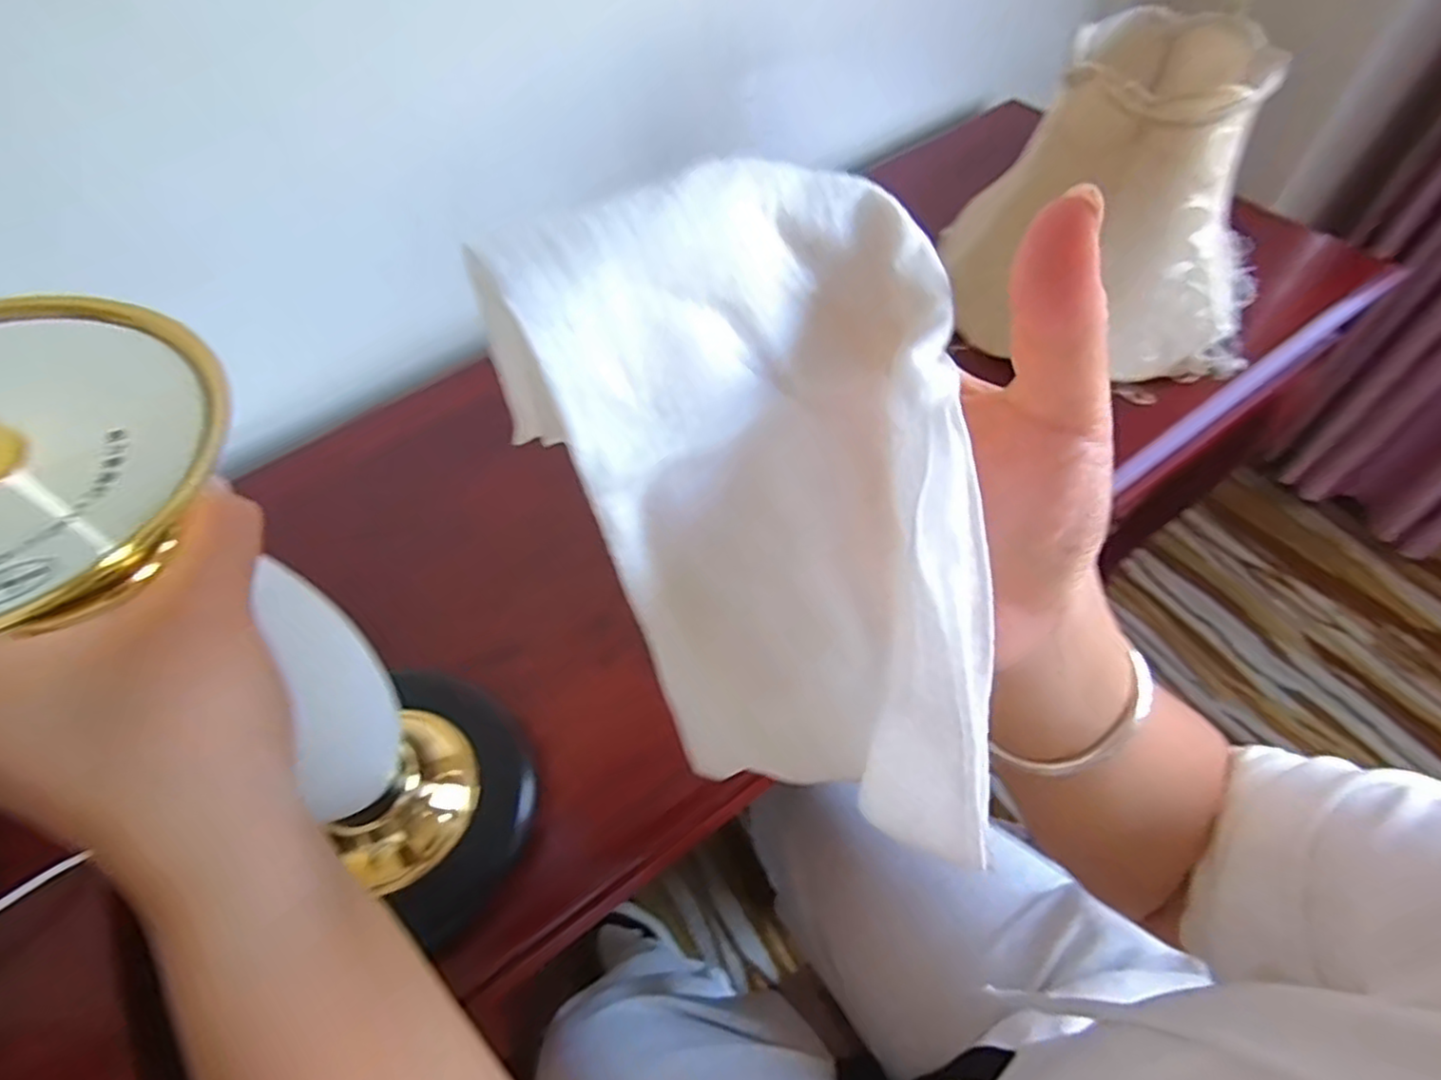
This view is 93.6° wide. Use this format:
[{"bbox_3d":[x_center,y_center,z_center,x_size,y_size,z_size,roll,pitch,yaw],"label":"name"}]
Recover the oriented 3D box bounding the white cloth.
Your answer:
[{"bbox_3d":[0.027,0.007,0.167,0.090,0.146,0.114,-32,59,-17],"label":"white cloth"}]

